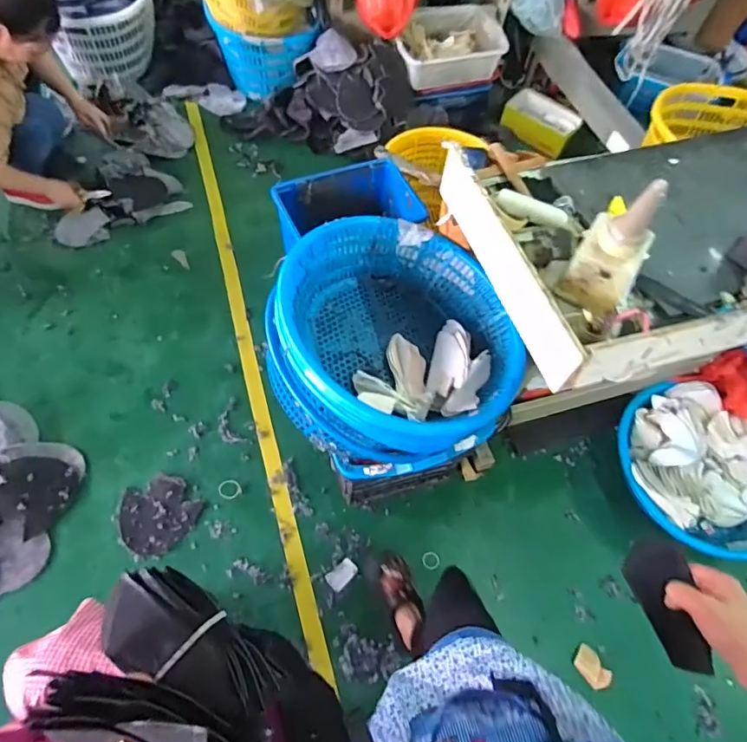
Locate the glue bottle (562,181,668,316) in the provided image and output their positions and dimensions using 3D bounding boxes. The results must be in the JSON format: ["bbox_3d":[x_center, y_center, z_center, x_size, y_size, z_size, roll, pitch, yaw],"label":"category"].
[{"bbox_3d":[0.402,-0.193,0.809,0.117,0.225,0.104,30,62,10],"label":"glue bottle"}]

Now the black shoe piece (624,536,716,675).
[{"bbox_3d":[0.306,0.242,0.512,0.053,0.025,0.127,-9,70,-7],"label":"black shoe piece"}]

